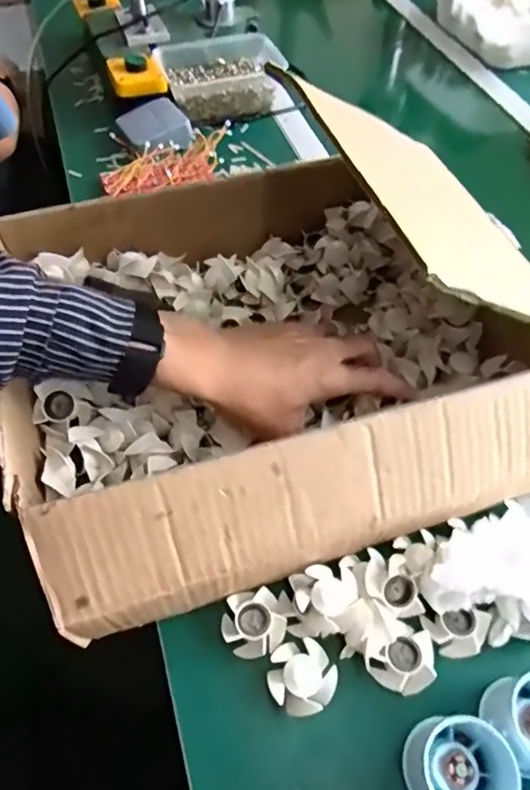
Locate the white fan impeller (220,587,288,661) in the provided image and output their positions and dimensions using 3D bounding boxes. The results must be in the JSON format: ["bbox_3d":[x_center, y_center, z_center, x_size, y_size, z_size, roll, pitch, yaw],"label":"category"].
[{"bbox_3d":[-0.009,0.158,0.379,0.041,0.019,0.042,1,55,-2],"label":"white fan impeller"}]

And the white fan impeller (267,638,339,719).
[{"bbox_3d":[0.025,0.187,0.362,0.043,0.015,0.043,1,55,-2],"label":"white fan impeller"}]

